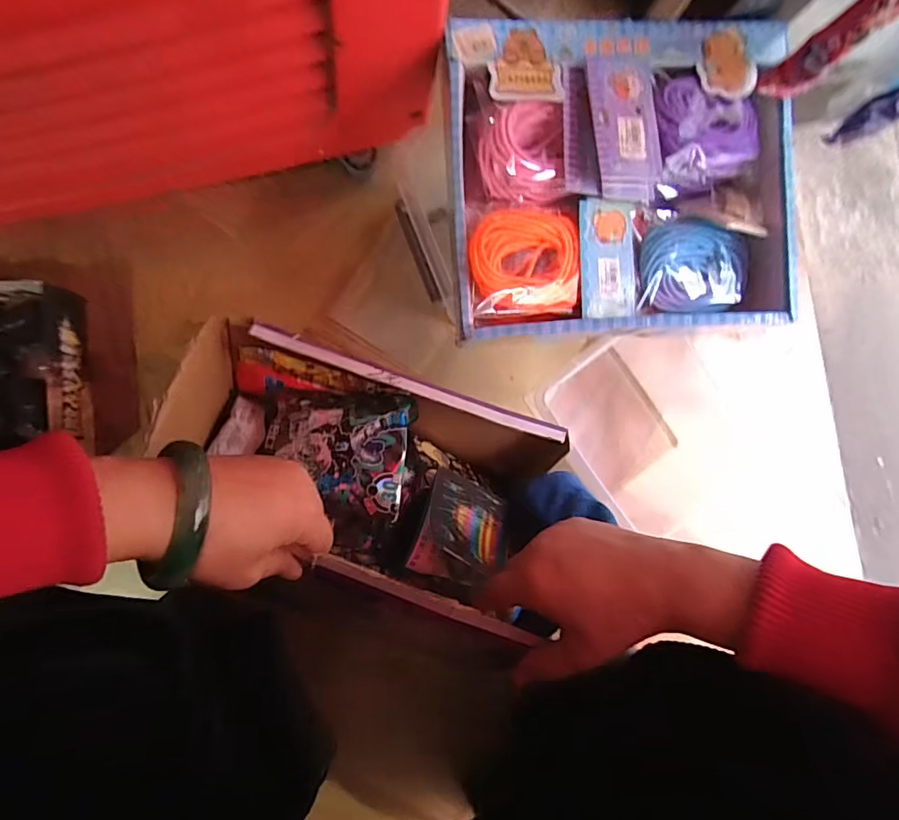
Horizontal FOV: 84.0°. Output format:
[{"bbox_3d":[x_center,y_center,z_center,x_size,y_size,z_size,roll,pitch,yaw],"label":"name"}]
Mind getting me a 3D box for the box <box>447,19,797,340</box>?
[{"bbox_3d":[0.130,-0.172,0.387,0.268,0.048,0.229,-4,91,-8],"label":"box"}]

